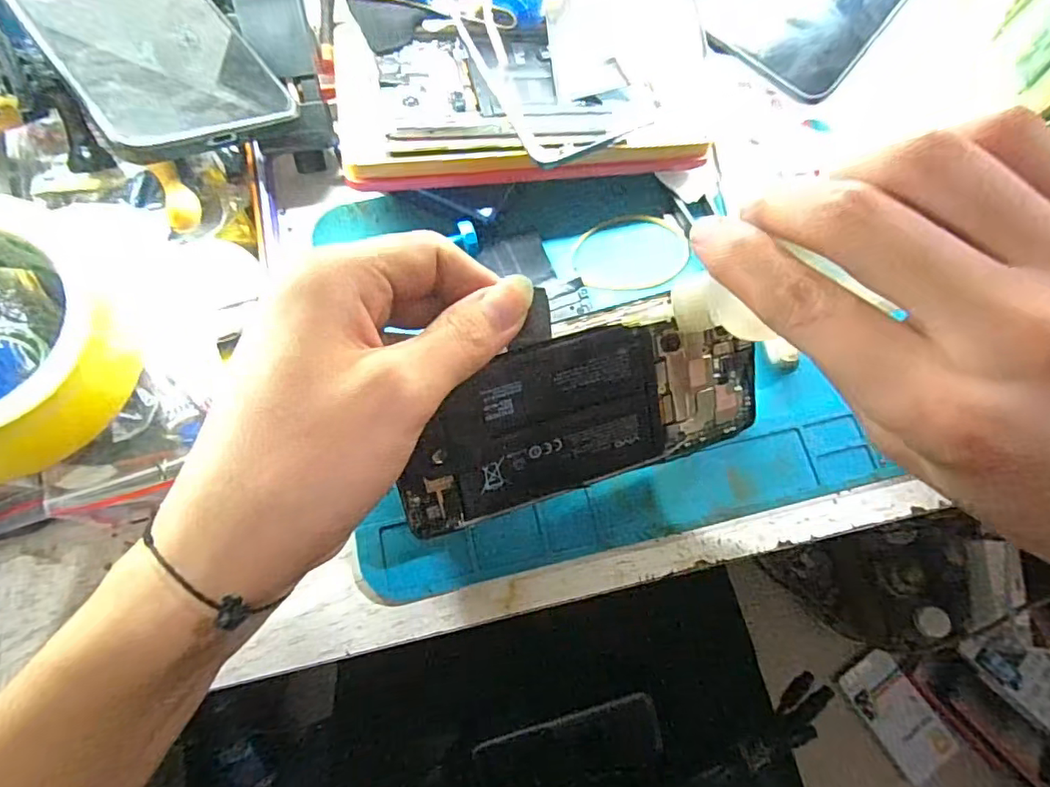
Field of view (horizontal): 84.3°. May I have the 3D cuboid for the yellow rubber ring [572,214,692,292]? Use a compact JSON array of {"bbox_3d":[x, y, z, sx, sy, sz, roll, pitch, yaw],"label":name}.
[{"bbox_3d":[0.054,-0.072,0.296,0.060,0.004,0.043,-7,72,-4],"label":"yellow rubber ring"}]

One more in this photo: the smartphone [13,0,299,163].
[{"bbox_3d":[-0.176,-0.167,0.253,0.076,0.008,0.173,-33,75,-34],"label":"smartphone"}]

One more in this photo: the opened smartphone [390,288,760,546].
[{"bbox_3d":[0.026,0.006,0.232,0.153,0.005,0.069,-15,112,-15],"label":"opened smartphone"}]

